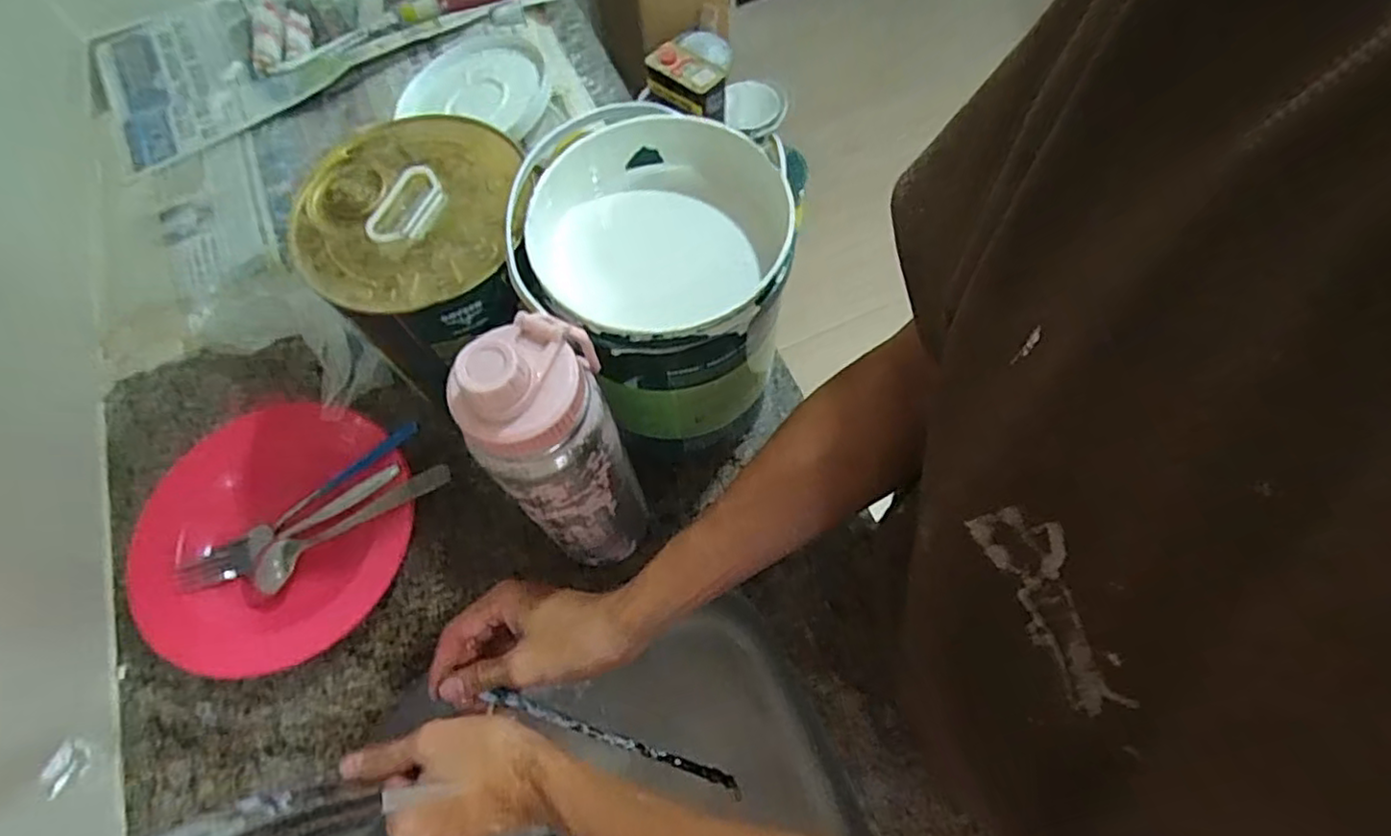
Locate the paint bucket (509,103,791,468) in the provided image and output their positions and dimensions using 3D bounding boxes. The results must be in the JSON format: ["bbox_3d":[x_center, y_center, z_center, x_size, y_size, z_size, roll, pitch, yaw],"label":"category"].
[{"bbox_3d":[-0.031,-0.097,0.492,0.167,0.156,0.186,-15,65,-4],"label":"paint bucket"}]

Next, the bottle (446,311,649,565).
[{"bbox_3d":[-0.080,0.018,0.409,0.074,0.211,0.088,-17,65,-4],"label":"bottle"}]

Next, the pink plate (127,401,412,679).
[{"bbox_3d":[-0.336,0.093,0.554,0.209,0.039,0.211,-1,66,3],"label":"pink plate"}]

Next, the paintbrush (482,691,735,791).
[{"bbox_3d":[-0.055,0.241,0.507,0.223,0.012,0.010,34,66,-27],"label":"paintbrush"}]

